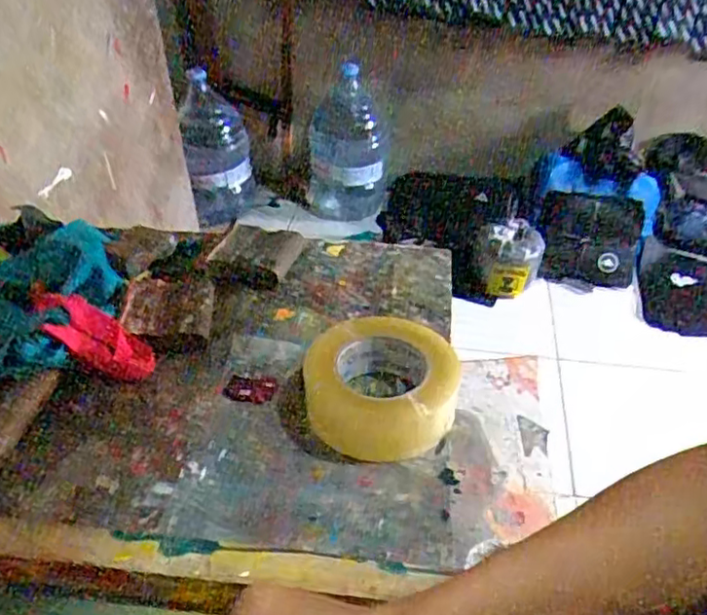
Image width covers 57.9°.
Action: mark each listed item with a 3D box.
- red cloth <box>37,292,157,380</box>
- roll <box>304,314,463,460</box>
[{"bbox_3d":[-0.241,0.027,0.597,0.118,0.015,0.050,37,44,0],"label":"red cloth"},{"bbox_3d":[0.026,0.065,0.559,0.125,0.056,0.127,1,38,0],"label":"roll"}]

